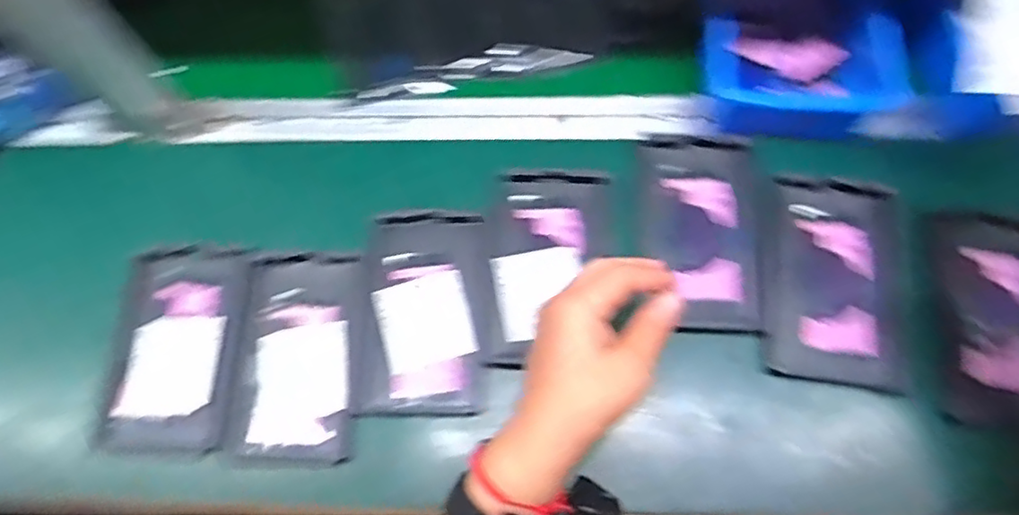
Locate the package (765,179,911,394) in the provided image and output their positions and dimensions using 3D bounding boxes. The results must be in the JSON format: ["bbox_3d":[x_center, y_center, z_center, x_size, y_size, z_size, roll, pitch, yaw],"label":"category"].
[{"bbox_3d":[0.248,0.017,0.485,0.099,0.011,0.155,8,69,6],"label":"package"}]

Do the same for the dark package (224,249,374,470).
[{"bbox_3d":[-0.158,0.074,0.494,0.096,0.007,0.157,-1,68,3],"label":"dark package"}]

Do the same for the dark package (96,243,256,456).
[{"bbox_3d":[-0.258,0.065,0.499,0.102,0.013,0.162,-2,68,2],"label":"dark package"}]

